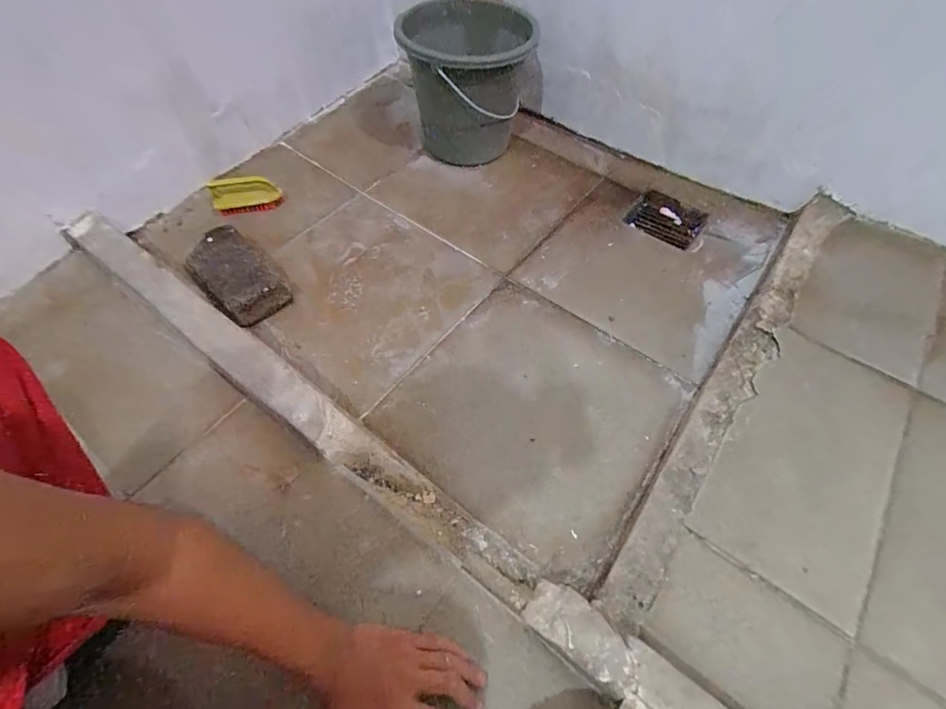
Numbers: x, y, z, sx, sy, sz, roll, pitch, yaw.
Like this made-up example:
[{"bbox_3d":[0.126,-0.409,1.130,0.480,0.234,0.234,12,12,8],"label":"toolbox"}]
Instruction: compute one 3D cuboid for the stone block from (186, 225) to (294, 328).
[{"bbox_3d":[-0.433,-0.148,0.791,0.132,0.076,0.206,-35,64,-19],"label":"stone block"}]

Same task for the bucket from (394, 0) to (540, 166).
[{"bbox_3d":[-0.005,-0.600,0.965,0.252,0.274,0.255,0,58,0],"label":"bucket"}]

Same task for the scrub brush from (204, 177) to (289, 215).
[{"bbox_3d":[-0.479,-0.347,0.918,0.145,0.069,0.045,-7,37,-1],"label":"scrub brush"}]

